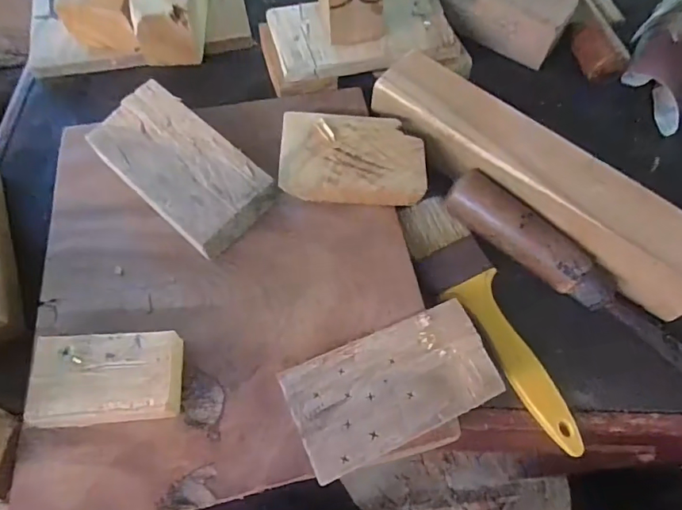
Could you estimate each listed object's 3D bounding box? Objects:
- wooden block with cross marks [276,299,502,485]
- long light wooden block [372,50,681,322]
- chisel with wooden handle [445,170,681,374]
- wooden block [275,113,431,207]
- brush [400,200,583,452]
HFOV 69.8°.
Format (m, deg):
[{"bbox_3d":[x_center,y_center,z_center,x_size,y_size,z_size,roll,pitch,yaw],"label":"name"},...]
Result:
[{"bbox_3d":[0.029,0.071,0.269,0.112,0.008,0.059,-23,66,-12],"label":"wooden block with cross marks"},{"bbox_3d":[0.128,-0.055,0.319,0.240,0.025,0.056,41,70,17],"label":"long light wooden block"},{"bbox_3d":[0.161,0.022,0.304,0.219,0.031,0.029,38,69,16],"label":"chisel with wooden handle"},{"bbox_3d":[0.008,-0.063,0.325,0.093,0.023,0.065,2,64,0],"label":"wooden block"},{"bbox_3d":[0.090,0.039,0.306,0.045,0.014,0.172,-24,67,-12],"label":"brush"}]

